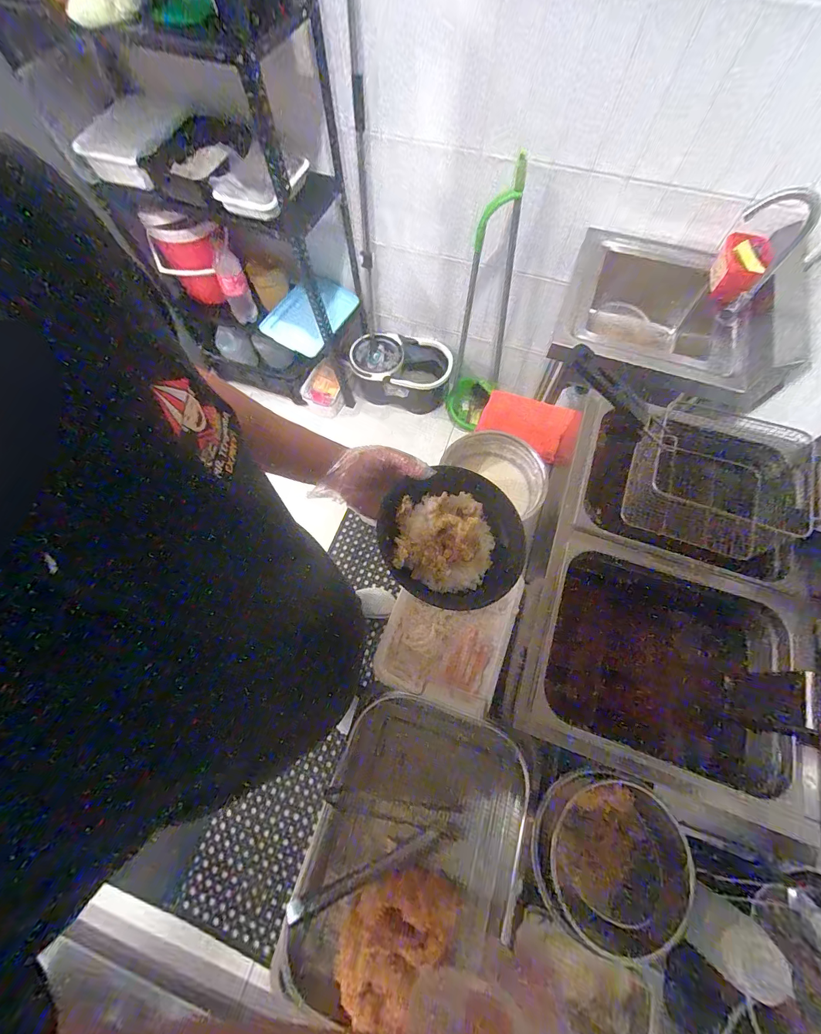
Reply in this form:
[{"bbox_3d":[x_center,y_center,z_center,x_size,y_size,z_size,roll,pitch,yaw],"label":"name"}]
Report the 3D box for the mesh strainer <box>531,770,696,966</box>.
[{"bbox_3d":[0.256,0.441,0.495,0.161,0.088,0.179,16,68,7],"label":"mesh strainer"}]

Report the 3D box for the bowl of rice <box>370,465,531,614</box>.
[{"bbox_3d":[0.053,0.022,0.494,0.175,0.065,0.173,16,84,7],"label":"bowl of rice"}]

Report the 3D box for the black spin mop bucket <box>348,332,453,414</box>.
[{"bbox_3d":[-0.045,-0.689,1.845,0.465,0.227,0.280,14,68,6],"label":"black spin mop bucket"}]

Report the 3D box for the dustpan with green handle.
[{"bbox_3d":[0.290,-0.760,1.501,0.196,0.986,0.297,15,68,6],"label":"dustpan with green handle"}]

